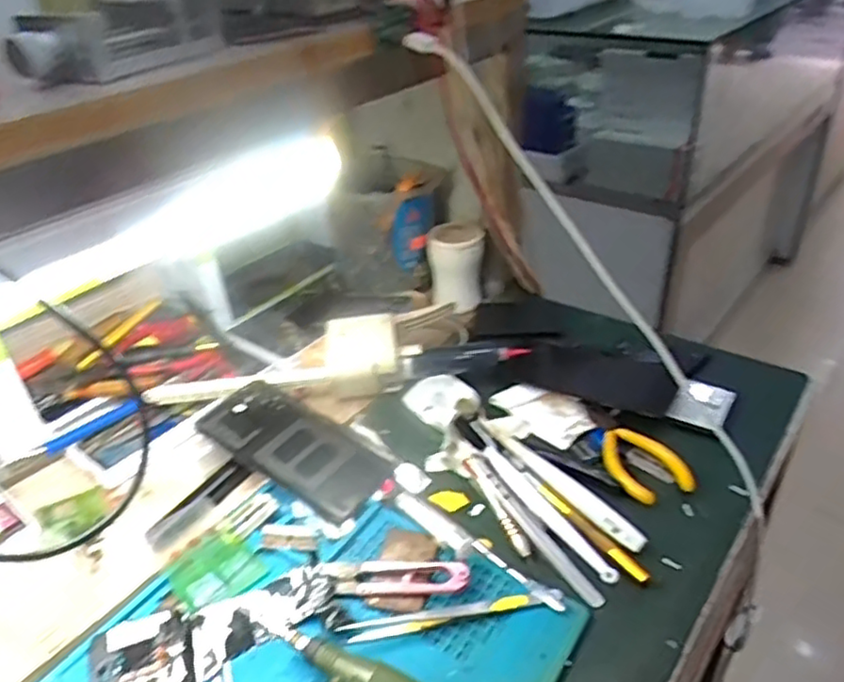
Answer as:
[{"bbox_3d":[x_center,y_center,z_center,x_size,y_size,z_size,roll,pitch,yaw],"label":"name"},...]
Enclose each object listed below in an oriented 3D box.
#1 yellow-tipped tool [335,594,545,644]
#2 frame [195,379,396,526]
[{"bbox_3d":[0.013,0.166,0.403,0.121,0.004,0.013,-8,34,-6],"label":"yellow-tipped tool"},{"bbox_3d":[-0.103,0.081,0.526,0.160,0.012,0.072,28,46,28],"label":"frame"}]

